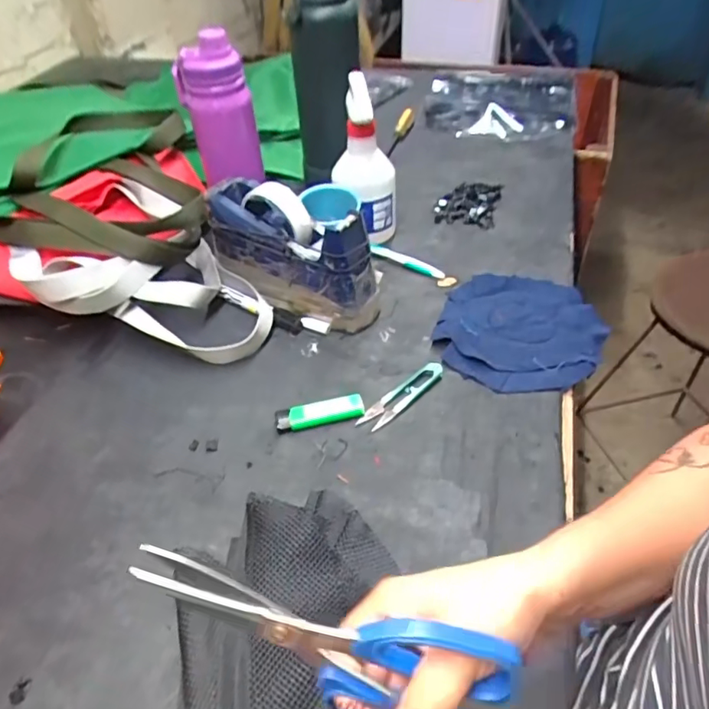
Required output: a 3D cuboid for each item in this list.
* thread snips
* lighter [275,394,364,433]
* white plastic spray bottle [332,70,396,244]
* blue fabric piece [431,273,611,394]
[{"bbox_3d":[0.046,0.038,0.518,0.100,0.009,0.024,-32,50,-27],"label":"thread snips"},{"bbox_3d":[-0.032,0.053,0.504,0.081,0.014,0.025,-12,44,-8],"label":"lighter"},{"bbox_3d":[0.013,-0.233,0.673,0.060,0.203,0.073,-24,35,-27],"label":"white plastic spray bottle"},{"bbox_3d":[0.176,-0.030,0.578,0.161,0.016,0.181,16,47,20],"label":"blue fabric piece"}]

